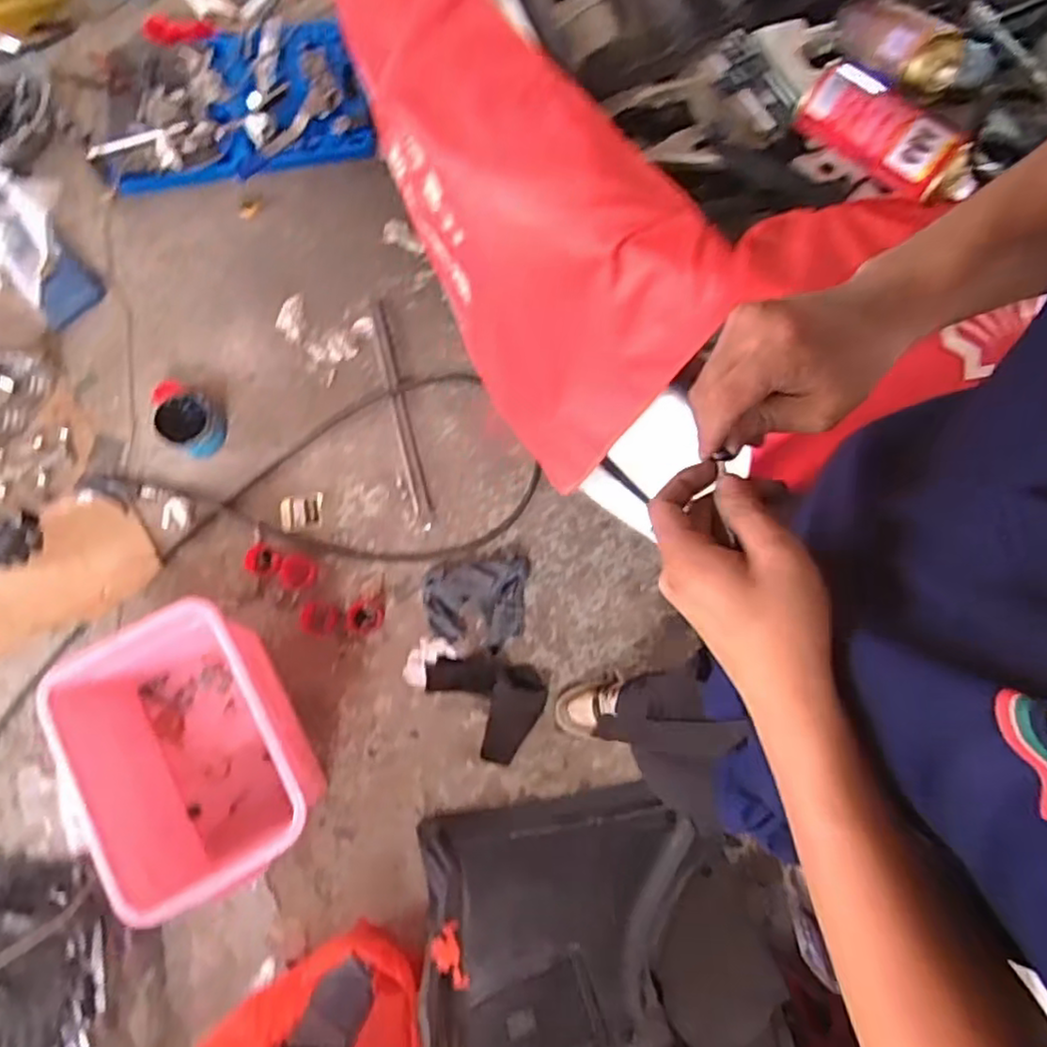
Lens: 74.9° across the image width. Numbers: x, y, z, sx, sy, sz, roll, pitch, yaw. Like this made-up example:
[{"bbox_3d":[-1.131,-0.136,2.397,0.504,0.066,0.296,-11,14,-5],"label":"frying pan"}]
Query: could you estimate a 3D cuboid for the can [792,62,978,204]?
[{"bbox_3d":[0.378,-0.399,0.705,0.188,0.069,0.060,44,81,9],"label":"can"}]

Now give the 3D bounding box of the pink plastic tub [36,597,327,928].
[{"bbox_3d":[-0.647,0.450,1.315,0.363,0.250,0.485,-30,79,-6],"label":"pink plastic tub"}]

